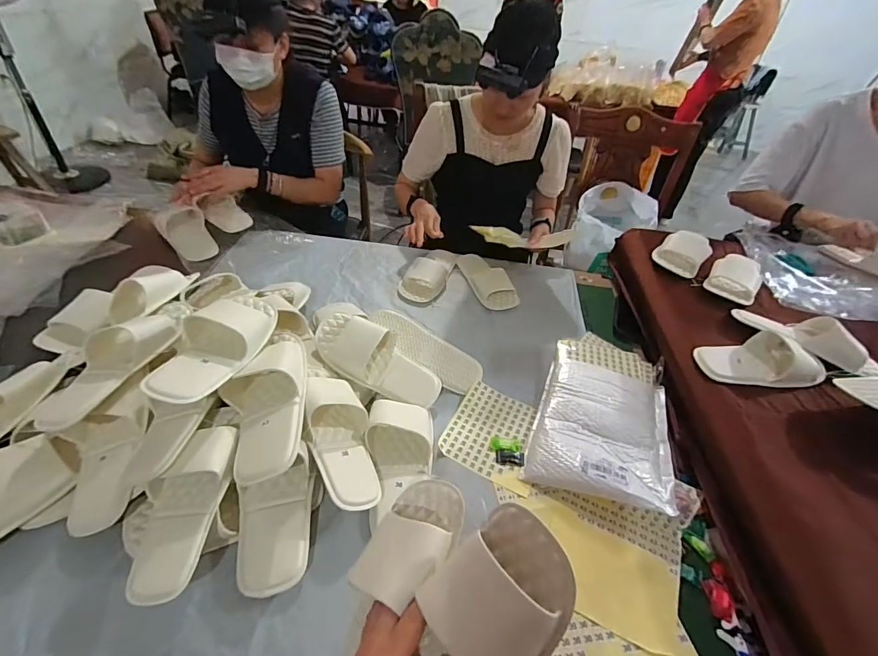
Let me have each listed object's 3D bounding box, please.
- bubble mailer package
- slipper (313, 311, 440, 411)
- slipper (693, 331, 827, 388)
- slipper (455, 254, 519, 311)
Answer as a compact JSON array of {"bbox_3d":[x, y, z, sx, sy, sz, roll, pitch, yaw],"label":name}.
[{"bbox_3d":[0.295,0.150,0.726,0.235,0.036,0.335,16,42,11],"label":"bubble mailer package"},{"bbox_3d":[-0.101,0.051,0.713,0.237,0.068,0.097,33,44,-2],"label":"slipper"},{"bbox_3d":[0.554,0.054,0.712,0.204,0.048,0.105,-3,42,-11],"label":"slipper"},{"bbox_3d":[0.116,-0.130,1.006,0.091,0.046,0.216,-10,44,-18],"label":"slipper"}]

